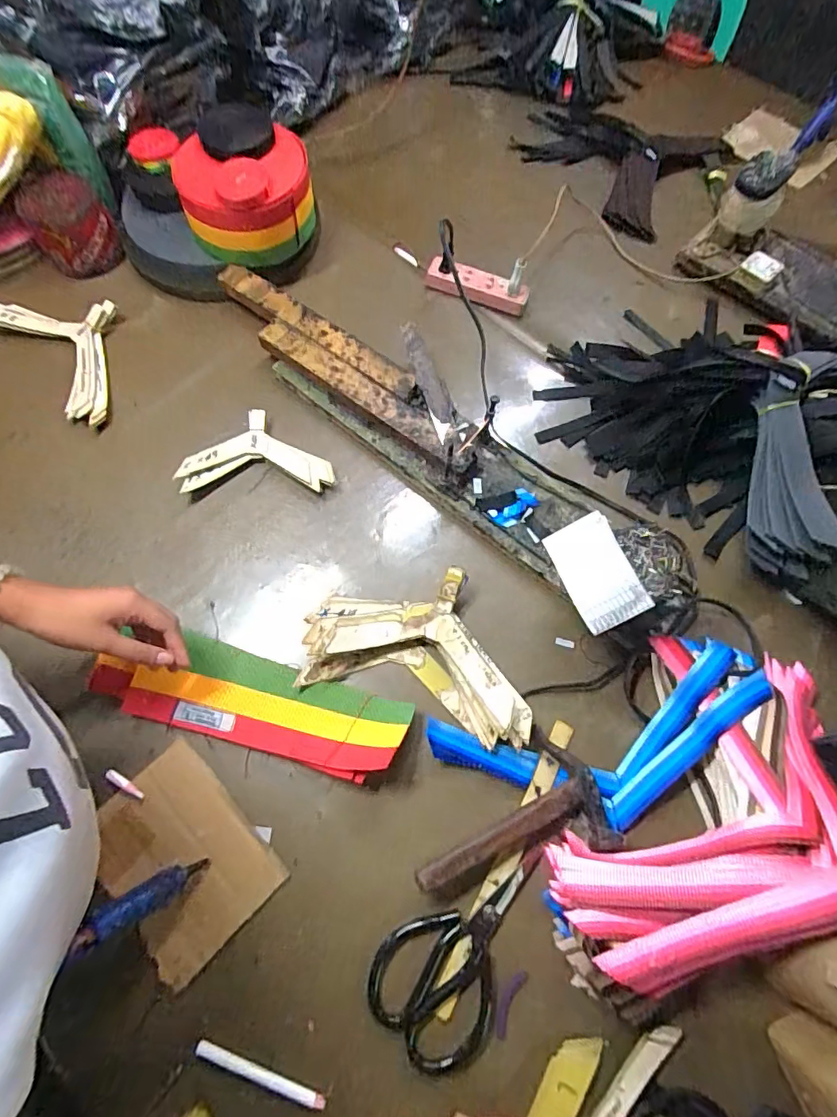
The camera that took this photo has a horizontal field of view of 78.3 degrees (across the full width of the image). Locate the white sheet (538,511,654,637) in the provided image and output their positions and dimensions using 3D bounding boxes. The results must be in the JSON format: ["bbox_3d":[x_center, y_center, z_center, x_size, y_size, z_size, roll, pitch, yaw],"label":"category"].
[{"bbox_3d":[0.164,0.013,0.477,0.061,0.009,0.100,-31,74,22],"label":"white sheet"}]

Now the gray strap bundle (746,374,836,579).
[{"bbox_3d":[0.389,-0.087,0.543,0.074,0.044,0.208,-1,83,-1],"label":"gray strap bundle"}]

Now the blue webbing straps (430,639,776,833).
[{"bbox_3d":[0.180,0.178,0.488,0.314,0.050,0.135,-16,69,-7],"label":"blue webbing straps"}]

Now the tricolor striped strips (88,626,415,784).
[{"bbox_3d":[-0.170,0.141,0.518,0.316,0.026,0.089,11,68,8],"label":"tricolor striped strips"}]

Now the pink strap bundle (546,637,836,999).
[{"bbox_3d":[0.265,0.205,0.436,0.182,0.092,0.322,30,71,11],"label":"pink strap bundle"}]

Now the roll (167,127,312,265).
[{"bbox_3d":[-0.232,-0.491,0.691,0.169,0.088,0.175,0,68,0],"label":"roll"}]

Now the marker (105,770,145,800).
[{"bbox_3d":[-0.281,0.217,0.492,0.043,0.007,0.010,29,70,11],"label":"marker"}]

